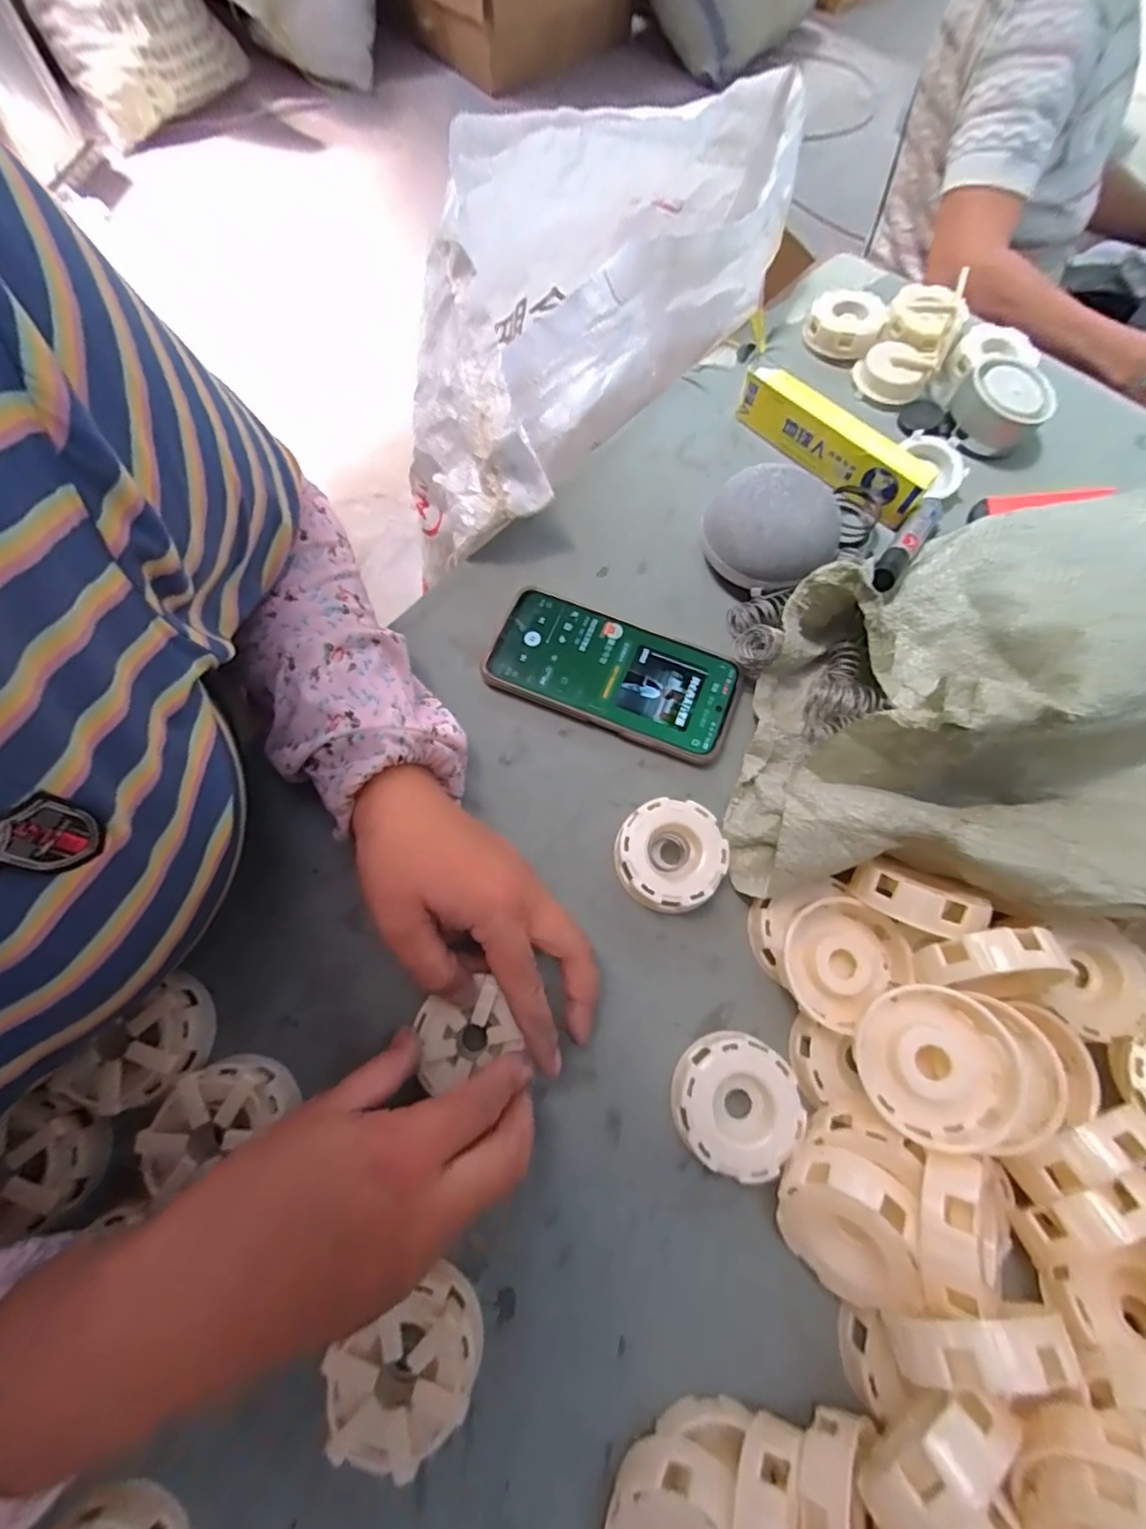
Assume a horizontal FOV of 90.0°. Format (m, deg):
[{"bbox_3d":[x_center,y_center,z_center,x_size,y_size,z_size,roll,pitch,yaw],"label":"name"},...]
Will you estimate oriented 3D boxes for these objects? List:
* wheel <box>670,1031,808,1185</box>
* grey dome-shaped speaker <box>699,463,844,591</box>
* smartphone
[{"bbox_3d":[0.086,0.179,0.303,0.066,0.018,0.063,1,70,-2],"label":"wheel"},{"bbox_3d":[0.135,-0.164,0.403,0.087,0.052,0.079,23,72,5],"label":"grey dome-shaped speaker"},{"bbox_3d":[0.027,-0.063,0.388,0.166,0.011,0.079,22,71,5],"label":"smartphone"}]

